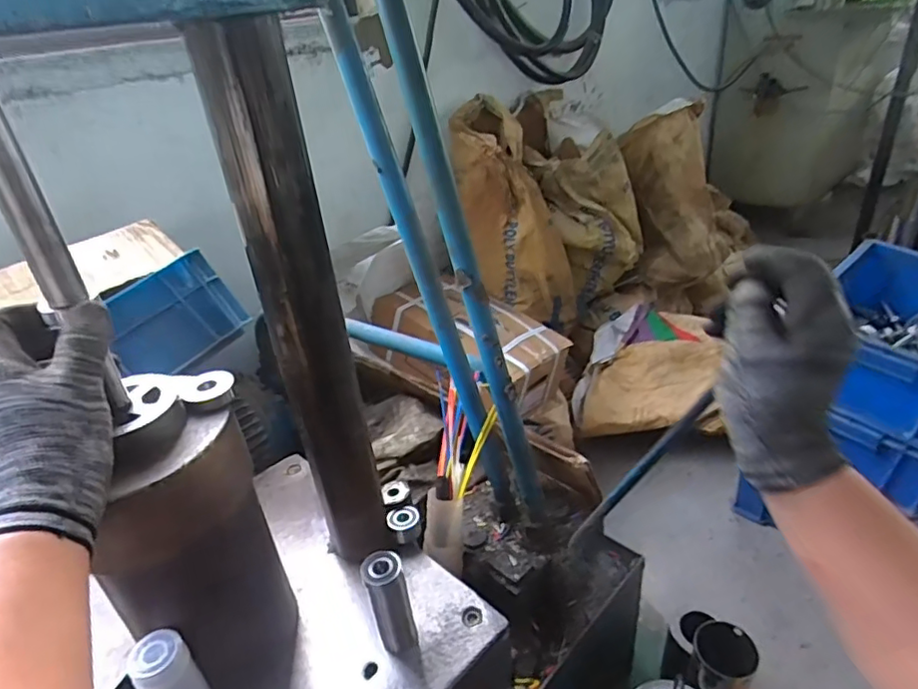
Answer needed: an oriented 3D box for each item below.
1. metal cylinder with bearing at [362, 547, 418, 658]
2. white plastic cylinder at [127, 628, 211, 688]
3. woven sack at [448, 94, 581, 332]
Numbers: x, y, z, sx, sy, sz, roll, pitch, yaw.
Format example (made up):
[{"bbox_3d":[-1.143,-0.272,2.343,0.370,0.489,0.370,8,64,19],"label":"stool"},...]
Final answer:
[{"bbox_3d":[-0.061,0.236,0.523,0.034,0.104,0.032,-13,31,-11],"label":"metal cylinder with bearing"},{"bbox_3d":[-0.226,0.277,0.462,0.033,0.104,0.040,22,41,39],"label":"white plastic cylinder"},{"bbox_3d":[0.130,-0.294,1.377,0.205,0.581,0.155,-29,11,-33],"label":"woven sack"}]

